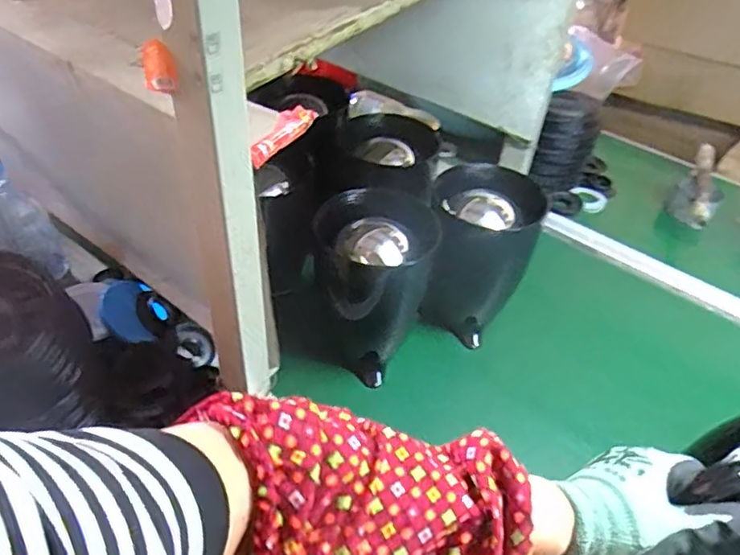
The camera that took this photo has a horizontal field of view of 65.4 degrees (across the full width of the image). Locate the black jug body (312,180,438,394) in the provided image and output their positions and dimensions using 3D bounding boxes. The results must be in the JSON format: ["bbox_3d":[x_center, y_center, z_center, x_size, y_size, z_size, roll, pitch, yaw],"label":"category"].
[{"bbox_3d":[-0.004,0.017,0.662,0.123,0.190,0.125,11,43,5],"label":"black jug body"}]

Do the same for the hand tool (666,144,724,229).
[{"bbox_3d":[0.540,-0.147,0.950,0.072,0.057,0.205,21,45,16],"label":"hand tool"}]

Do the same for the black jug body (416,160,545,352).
[{"bbox_3d":[0.128,-0.029,0.715,0.123,0.186,0.125,13,43,7],"label":"black jug body"}]

